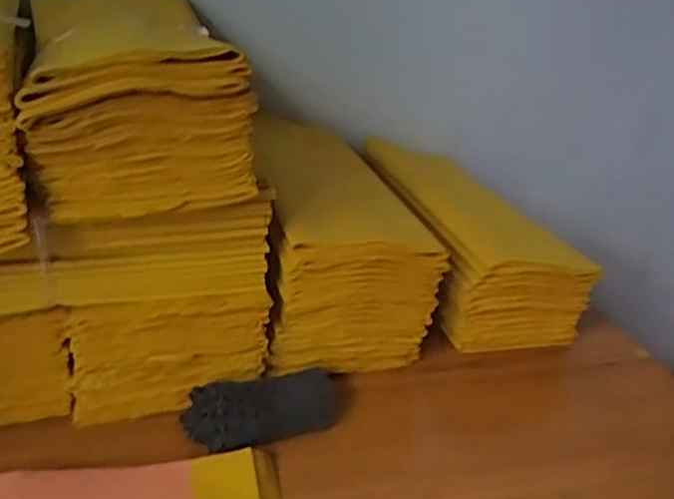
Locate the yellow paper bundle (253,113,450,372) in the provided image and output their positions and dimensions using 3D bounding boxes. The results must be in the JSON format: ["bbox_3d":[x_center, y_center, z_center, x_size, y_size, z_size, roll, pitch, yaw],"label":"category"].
[{"bbox_3d":[-0.012,-0.021,0.672,0.139,0.147,0.290,-1,26,-14],"label":"yellow paper bundle"}]

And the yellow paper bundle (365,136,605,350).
[{"bbox_3d":[0.131,-0.017,0.747,0.153,0.106,0.317,-2,26,-16],"label":"yellow paper bundle"}]

